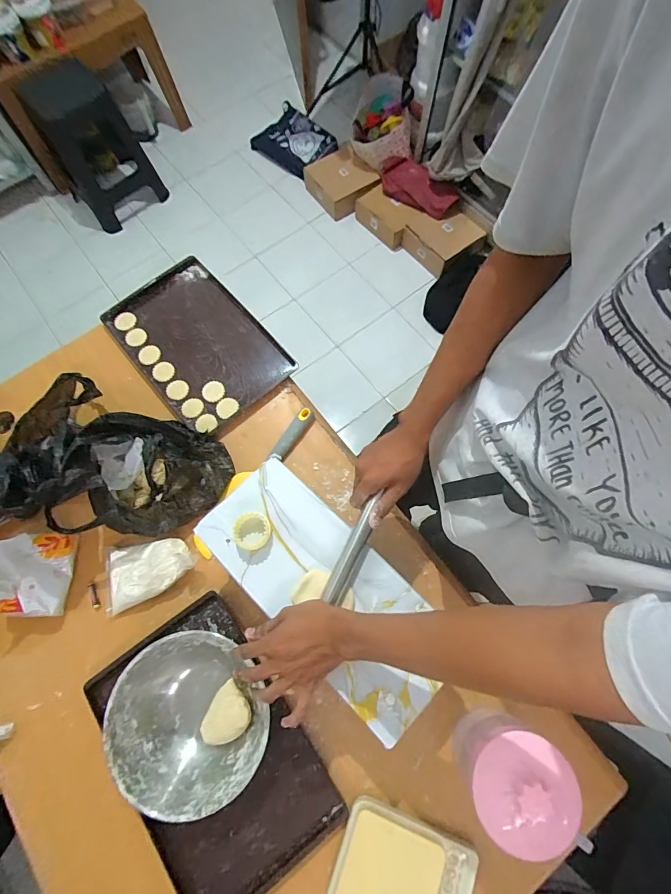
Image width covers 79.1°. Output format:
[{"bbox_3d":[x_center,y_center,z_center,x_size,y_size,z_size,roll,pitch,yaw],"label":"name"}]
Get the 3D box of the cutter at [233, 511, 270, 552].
[{"bbox_3d":[-0.116,0.115,0.561,0.048,0.019,0.054,-7,71,-1],"label":"cutter"}]

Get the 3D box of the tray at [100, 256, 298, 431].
[{"bbox_3d":[-0.284,-0.214,0.830,0.248,0.041,0.351,-39,75,-11],"label":"tray"}]

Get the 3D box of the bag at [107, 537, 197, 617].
[{"bbox_3d":[-0.311,0.199,0.668,0.155,0.047,0.102,-17,72,-4],"label":"bag"}]

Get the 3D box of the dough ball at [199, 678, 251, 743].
[{"bbox_3d":[-0.163,0.400,0.601,0.062,0.029,0.081,41,77,14],"label":"dough ball"}]

